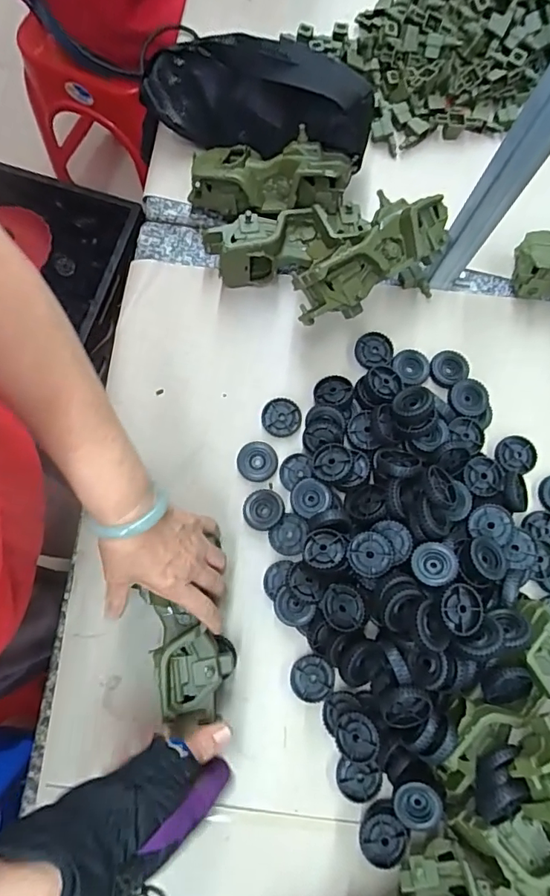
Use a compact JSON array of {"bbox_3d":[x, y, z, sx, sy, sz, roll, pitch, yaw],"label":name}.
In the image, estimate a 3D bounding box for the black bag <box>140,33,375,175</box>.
[{"bbox_3d":[-0.024,-0.389,0.559,0.275,0.097,0.082,20,78,19],"label":"black bag"}]

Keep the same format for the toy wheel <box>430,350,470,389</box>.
[{"bbox_3d":[0.201,-0.092,0.576,0.041,0.016,0.042,0,78,-2],"label":"toy wheel"}]

